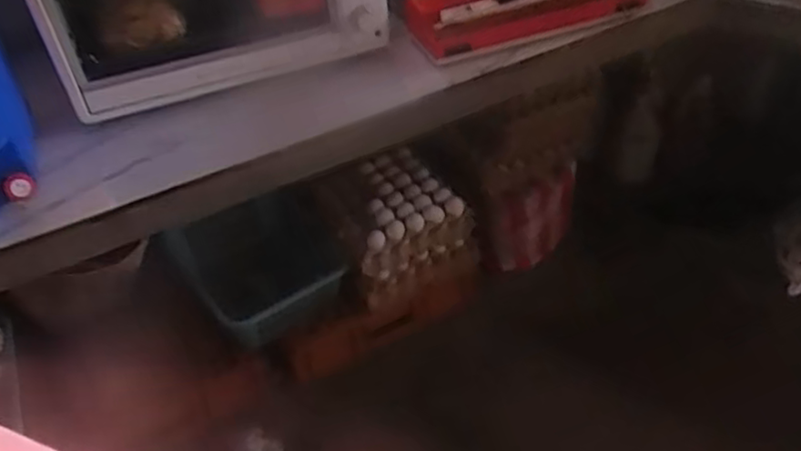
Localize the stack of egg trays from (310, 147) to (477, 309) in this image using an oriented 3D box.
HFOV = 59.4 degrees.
[{"bbox_3d":[-0.019,0.001,1.711,0.280,0.217,0.298,-25,46,-19],"label":"stack of egg trays"}]

